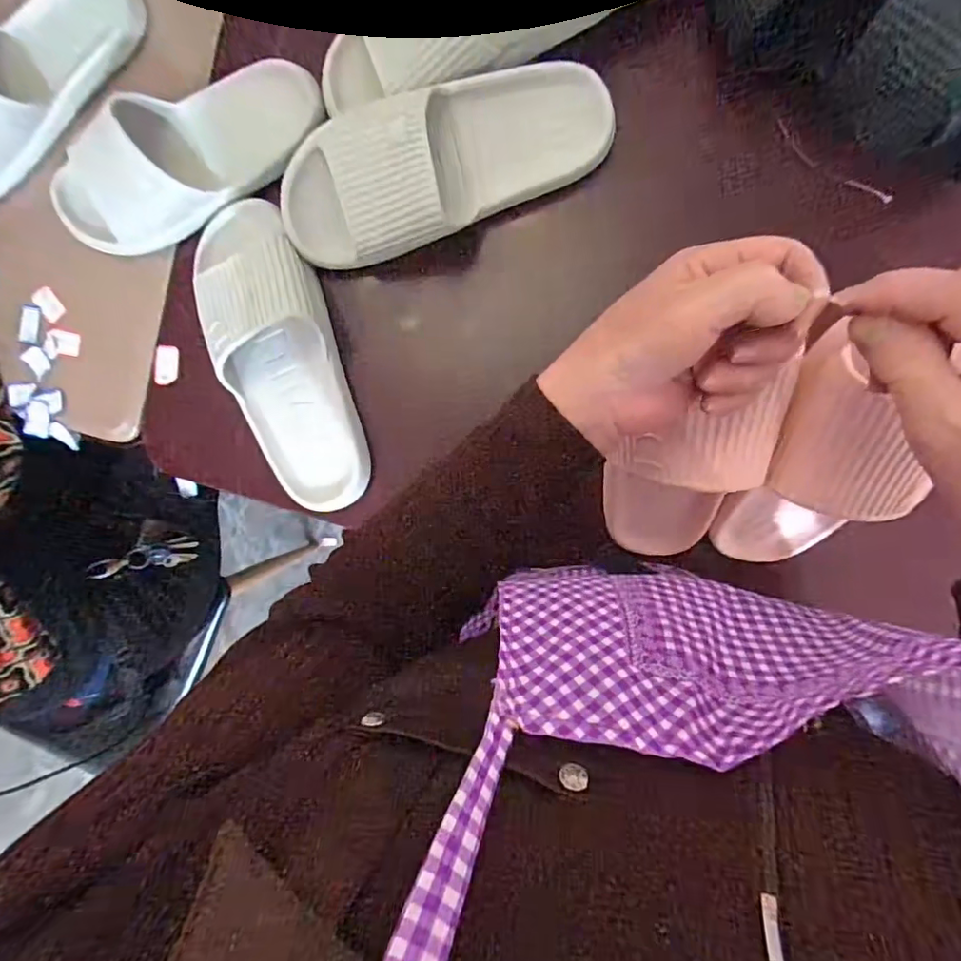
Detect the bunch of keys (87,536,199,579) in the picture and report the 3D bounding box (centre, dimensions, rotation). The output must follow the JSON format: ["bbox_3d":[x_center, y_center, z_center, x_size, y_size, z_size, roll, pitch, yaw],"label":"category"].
[{"bbox_3d":[-0.476,0.110,0.794,0.019,0.140,0.037,-12,90,45],"label":"bunch of keys"}]

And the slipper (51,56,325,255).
[{"bbox_3d":[-0.267,-0.284,0.488,0.268,0.062,0.106,-25,88,7],"label":"slipper"}]

